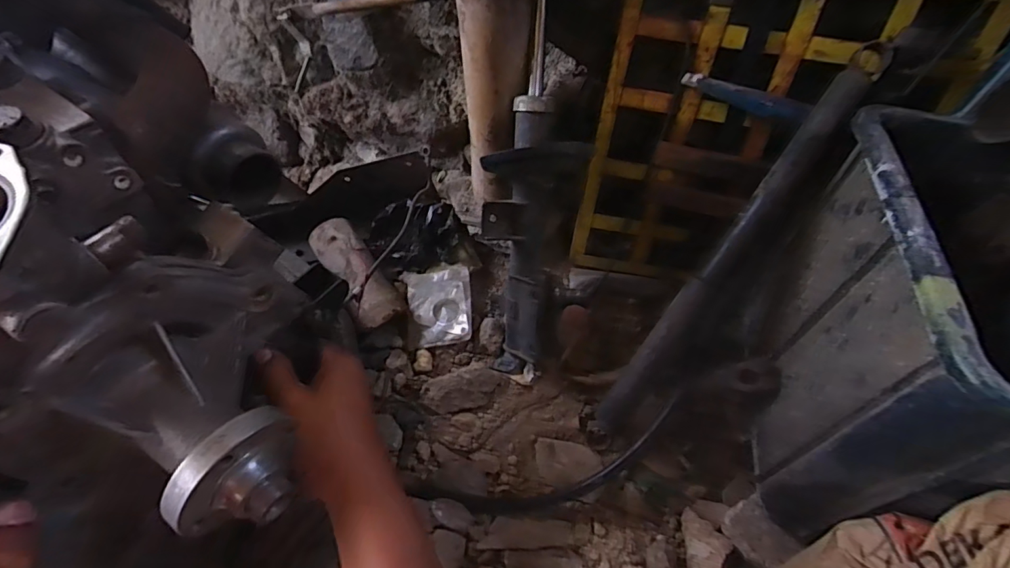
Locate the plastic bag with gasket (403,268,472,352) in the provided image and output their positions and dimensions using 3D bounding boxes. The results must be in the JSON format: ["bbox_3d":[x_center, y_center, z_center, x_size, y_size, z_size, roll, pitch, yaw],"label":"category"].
[{"bbox_3d":[-0.115,0.037,0.822,0.117,0.020,0.145,-10,64,6],"label":"plastic bag with gasket"}]

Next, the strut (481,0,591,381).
[{"bbox_3d":[0.037,-0.126,0.675,0.127,0.564,0.095,6,15,9],"label":"strut"}]

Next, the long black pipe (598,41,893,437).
[{"bbox_3d":[0.296,-0.036,0.621,0.054,0.056,0.582,38,102,31],"label":"long black pipe"}]

